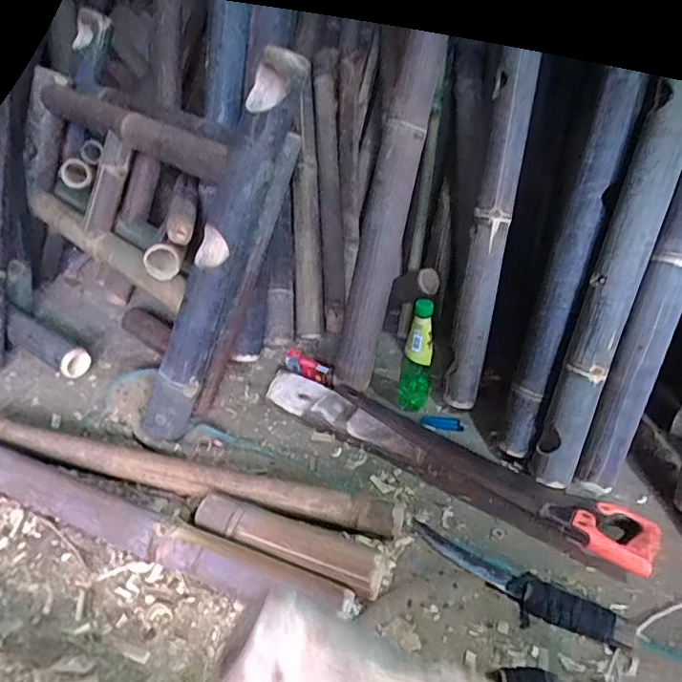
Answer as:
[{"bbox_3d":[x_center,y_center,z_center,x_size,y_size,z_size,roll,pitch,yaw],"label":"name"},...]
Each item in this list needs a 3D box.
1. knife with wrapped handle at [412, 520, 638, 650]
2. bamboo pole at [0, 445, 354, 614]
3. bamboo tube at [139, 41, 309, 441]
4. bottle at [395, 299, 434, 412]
[{"bbox_3d":[0.220,0.311,0.686,0.286,0.035,0.060,22,38,25],"label":"knife with wrapped handle"},{"bbox_3d":[-0.293,0.246,0.716,0.647,0.064,0.060,15,36,16],"label":"bamboo pole"},{"bbox_3d":[-0.189,-0.128,0.831,0.088,0.615,0.079,30,15,34],"label":"bamboo tube"},{"bbox_3d":[0.138,0.026,0.942,0.058,0.221,0.049,10,35,10],"label":"bottle"}]

